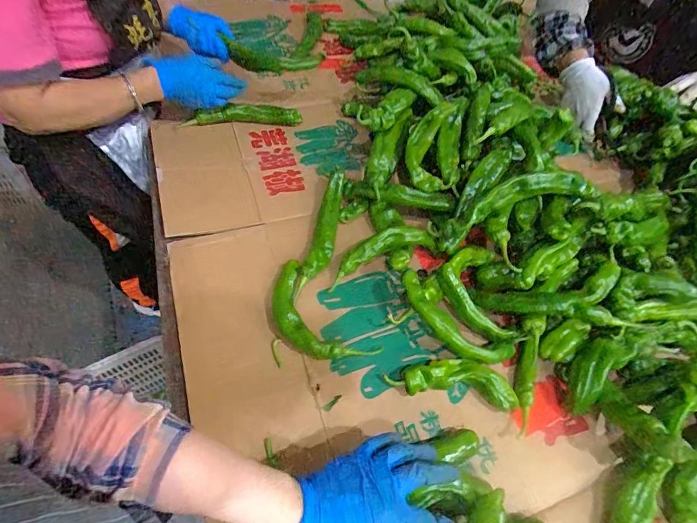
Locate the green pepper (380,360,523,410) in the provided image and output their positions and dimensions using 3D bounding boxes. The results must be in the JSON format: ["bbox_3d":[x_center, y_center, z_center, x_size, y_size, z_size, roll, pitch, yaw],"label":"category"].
[{"bbox_3d":[0.134,0.152,0.511,0.167,0.032,0.051,11,56,1],"label":"green pepper"}]

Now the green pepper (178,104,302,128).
[{"bbox_3d":[-0.213,-0.293,0.803,0.231,0.042,0.047,1,55,-7],"label":"green pepper"}]

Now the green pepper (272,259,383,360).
[{"bbox_3d":[-0.056,0.076,0.554,0.086,0.024,0.195,-33,66,-25],"label":"green pepper"}]

